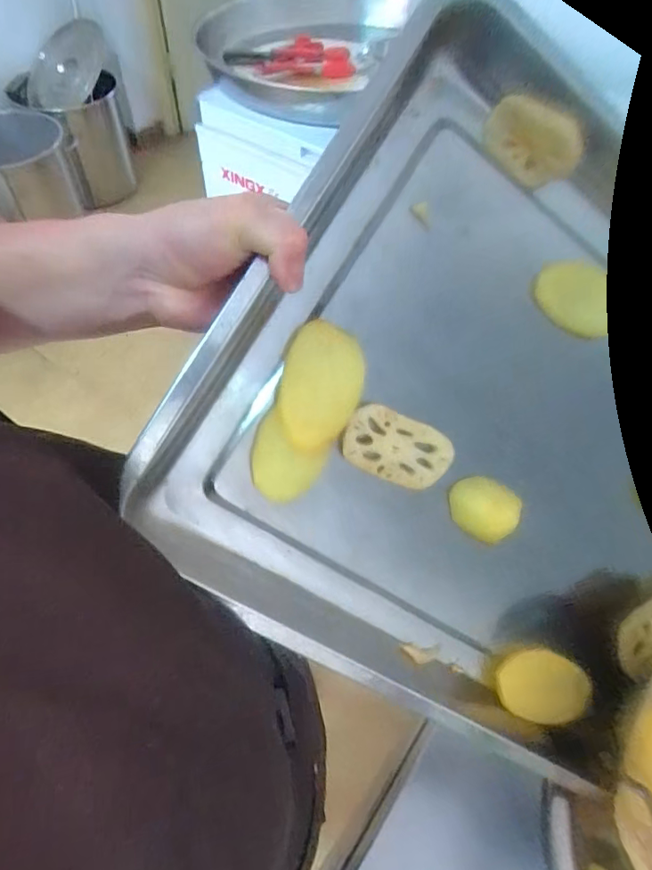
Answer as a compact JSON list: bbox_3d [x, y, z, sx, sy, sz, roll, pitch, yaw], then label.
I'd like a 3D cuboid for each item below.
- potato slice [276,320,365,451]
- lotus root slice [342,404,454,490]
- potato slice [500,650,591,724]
[{"bbox_3d":[-0.004,-0.030,0.348,0.051,0.079,0.004,12,8,-9],"label":"potato slice"},{"bbox_3d":[0.049,0.010,0.364,0.077,0.045,0.004,22,12,-16],"label":"lotus root slice"},{"bbox_3d":[0.177,0.203,0.432,0.085,0.004,0.053,20,85,-12],"label":"potato slice"}]

